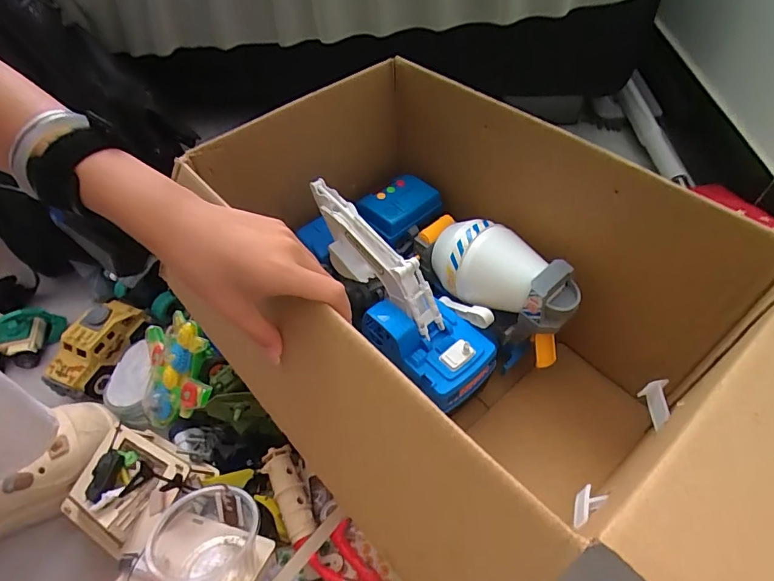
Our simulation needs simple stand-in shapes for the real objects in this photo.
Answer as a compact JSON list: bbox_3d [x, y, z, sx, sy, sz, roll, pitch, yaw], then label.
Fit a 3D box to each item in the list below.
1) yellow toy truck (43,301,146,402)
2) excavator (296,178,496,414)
[{"bbox_3d":[-0.330,0.065,0.529,0.063,0.052,0.115,15,54,15],"label":"yellow toy truck"},{"bbox_3d":[0.001,0.002,0.471,0.094,0.110,0.260,-36,77,-22],"label":"excavator"}]

